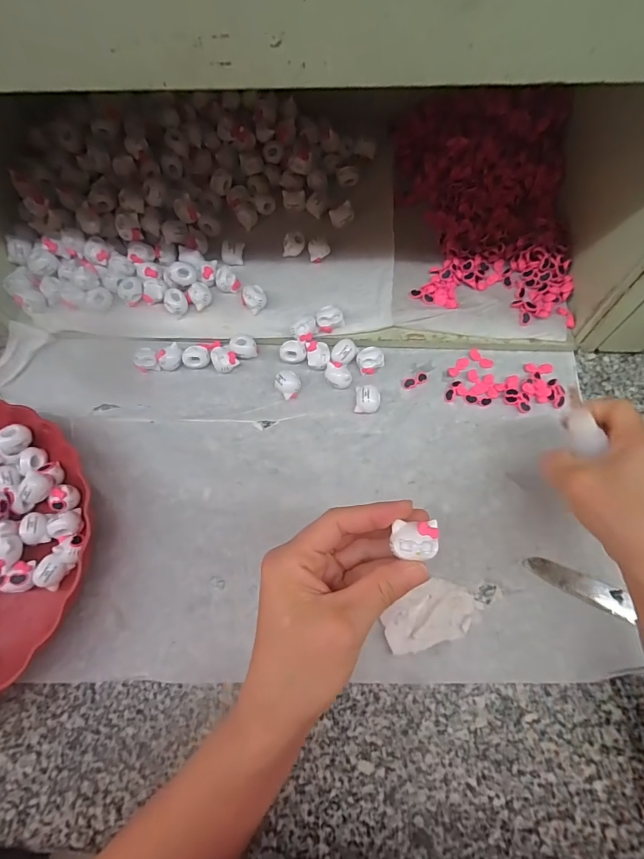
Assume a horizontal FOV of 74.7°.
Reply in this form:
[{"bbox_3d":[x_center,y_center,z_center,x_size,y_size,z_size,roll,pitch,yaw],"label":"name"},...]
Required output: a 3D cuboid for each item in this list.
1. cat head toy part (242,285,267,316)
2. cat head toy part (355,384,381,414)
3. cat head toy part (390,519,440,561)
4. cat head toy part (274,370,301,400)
[{"bbox_3d":[-0.064,-0.126,0.409,0.019,0.020,0.021,-38,71,-12],"label":"cat head toy part"},{"bbox_3d":[0.042,-0.026,0.383,0.022,0.020,0.022,5,68,5],"label":"cat head toy part"},{"bbox_3d":[0.051,0.059,0.227,0.024,0.007,0.020,-1,68,2],"label":"cat head toy part"},{"bbox_3d":[-0.031,-0.042,0.393,0.024,0.017,0.025,-1,68,2],"label":"cat head toy part"}]

